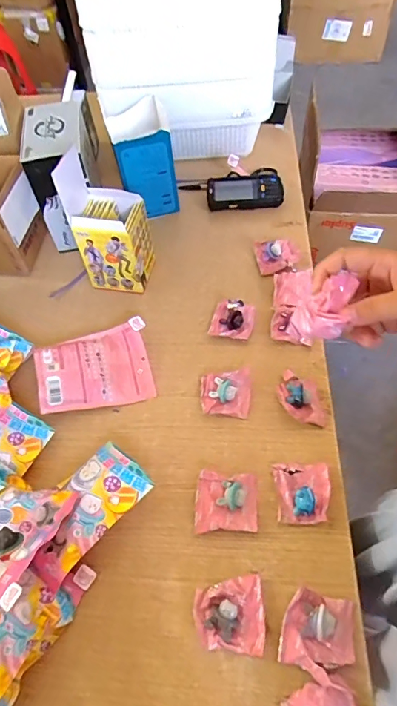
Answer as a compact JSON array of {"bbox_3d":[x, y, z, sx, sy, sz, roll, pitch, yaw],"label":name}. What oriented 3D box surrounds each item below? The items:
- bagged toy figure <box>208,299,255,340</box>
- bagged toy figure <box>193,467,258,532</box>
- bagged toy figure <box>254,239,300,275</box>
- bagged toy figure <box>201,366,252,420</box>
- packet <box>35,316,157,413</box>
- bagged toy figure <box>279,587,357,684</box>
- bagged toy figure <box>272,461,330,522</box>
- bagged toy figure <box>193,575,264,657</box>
[{"bbox_3d":[0.058,-0.056,0.713,0.065,0.024,0.071,9,57,10],"label":"bagged toy figure"},{"bbox_3d":[0.035,0.188,0.551,0.076,0.025,0.071,0,56,4],"label":"bagged toy figure"},{"bbox_3d":[0.142,-0.178,0.779,0.073,0.029,0.079,-4,56,1],"label":"bagged toy figure"},{"bbox_3d":[0.041,0.054,0.641,0.071,0.025,0.077,4,56,7],"label":"bagged toy figure"},{"bbox_3d":[-0.158,0.018,0.660,0.164,0.022,0.127,-5,68,-16],"label":"packet"},{"bbox_3d":[0.129,0.301,0.466,0.075,0.024,0.077,12,58,12],"label":"bagged toy figure"},{"bbox_3d":[0.133,0.174,0.549,0.068,0.030,0.074,-2,56,2],"label":"bagged toy figure"},{"bbox_3d":[0.034,0.288,0.480,0.074,0.029,0.072,-3,56,2],"label":"bagged toy figure"}]

